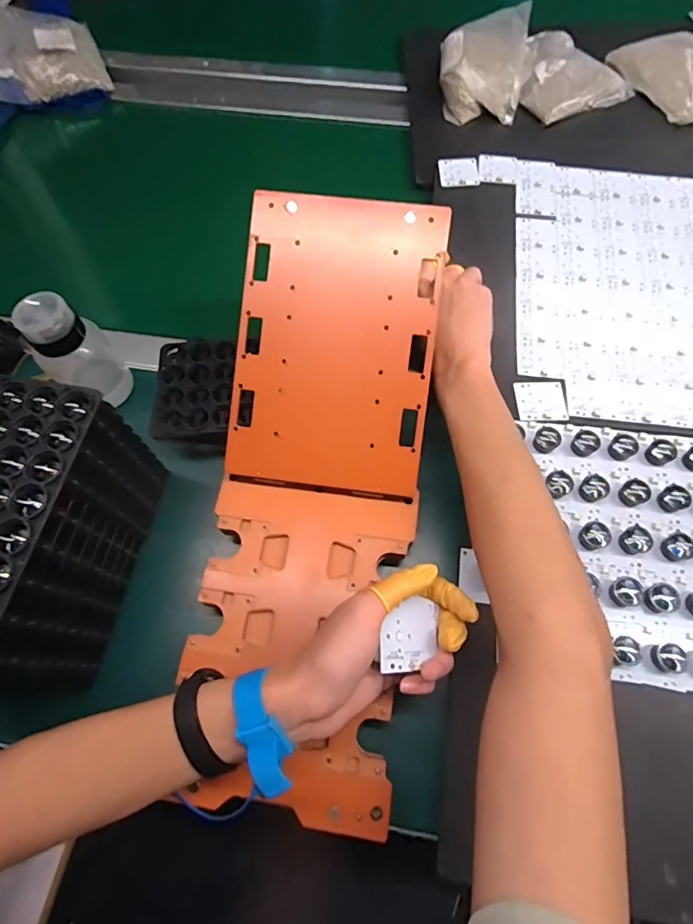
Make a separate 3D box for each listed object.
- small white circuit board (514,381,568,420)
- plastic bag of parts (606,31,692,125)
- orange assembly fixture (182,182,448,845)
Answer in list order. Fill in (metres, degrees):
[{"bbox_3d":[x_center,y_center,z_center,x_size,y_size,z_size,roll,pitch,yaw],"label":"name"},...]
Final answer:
[{"bbox_3d":[0.193,-0.061,0.472,0.048,0.004,0.045,-1,67,1],"label":"small white circuit board"},{"bbox_3d":[0.479,-0.529,0.649,0.179,0.031,0.174,-21,68,-7],"label":"plastic bag of parts"},{"bbox_3d":[-0.022,0.015,0.375,0.160,0.068,0.447,6,84,4],"label":"orange assembly fixture"}]

